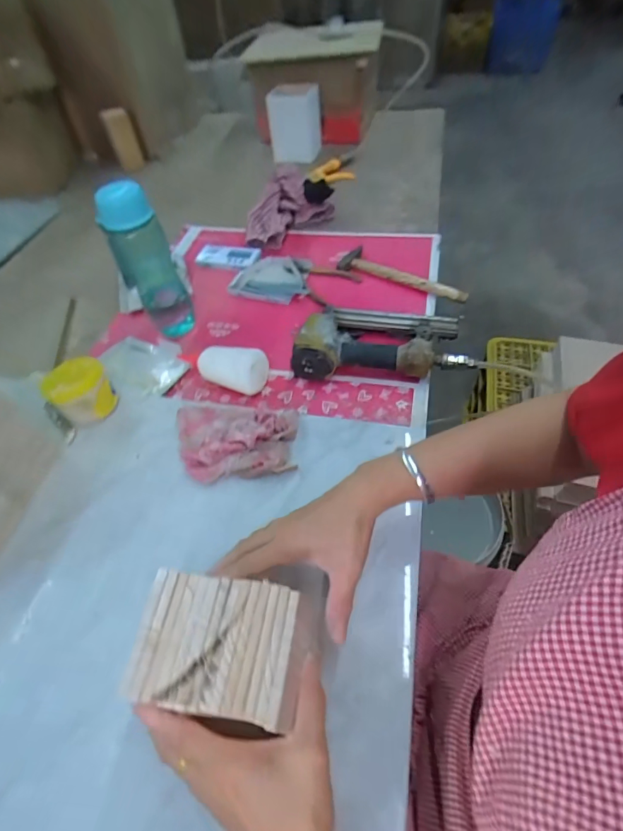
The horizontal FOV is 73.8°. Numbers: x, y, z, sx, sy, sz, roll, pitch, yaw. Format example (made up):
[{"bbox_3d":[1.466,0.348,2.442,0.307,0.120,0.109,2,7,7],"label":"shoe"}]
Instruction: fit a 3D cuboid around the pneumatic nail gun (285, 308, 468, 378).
[{"bbox_3d":[0.101,-0.118,0.623,0.246,0.061,0.144,1,51,4],"label":"pneumatic nail gun"}]

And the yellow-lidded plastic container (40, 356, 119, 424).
[{"bbox_3d":[-0.315,-0.031,0.572,0.067,0.065,0.075,33,60,26],"label":"yellow-lidded plastic container"}]

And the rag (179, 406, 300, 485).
[{"bbox_3d":[-0.096,0.028,0.533,0.152,0.029,0.111,-5,51,-1],"label":"rag"}]

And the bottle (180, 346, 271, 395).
[{"bbox_3d":[-0.139,-0.073,0.619,0.150,0.060,0.051,14,53,14],"label":"bottle"}]

